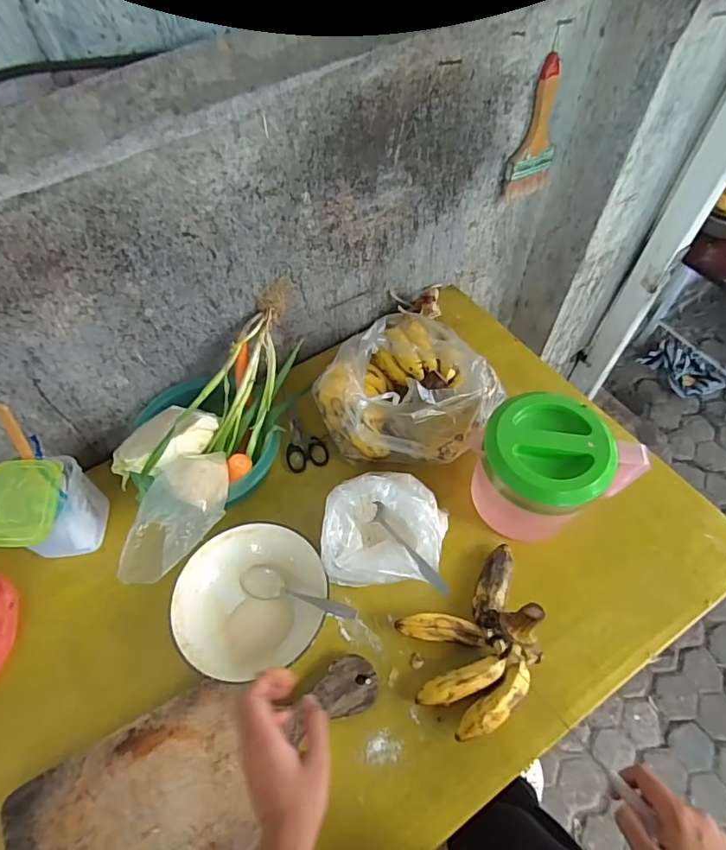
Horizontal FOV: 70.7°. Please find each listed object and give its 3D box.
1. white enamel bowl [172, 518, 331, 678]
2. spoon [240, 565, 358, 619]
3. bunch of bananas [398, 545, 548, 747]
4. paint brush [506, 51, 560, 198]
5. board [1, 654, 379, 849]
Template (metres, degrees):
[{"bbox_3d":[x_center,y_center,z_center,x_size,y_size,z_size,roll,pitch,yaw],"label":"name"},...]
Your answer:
[{"bbox_3d":[-0.125,0.199,0.587,0.164,0.053,0.155,-1,58,1],"label":"white enamel bowl"},{"bbox_3d":[-0.077,0.192,0.586,0.158,0.018,0.034,6,56,31],"label":"spoon"},{"bbox_3d":[0.133,0.232,0.555,0.174,0.056,0.133,-30,62,-16],"label":"bunch of bananas"},{"bbox_3d":[0.260,-0.432,0.761,0.080,0.201,0.017,-19,59,-9],"label":"paint brush"},{"bbox_3d":[-0.154,0.350,0.508,0.364,0.019,0.165,-27,61,-14],"label":"board"}]

